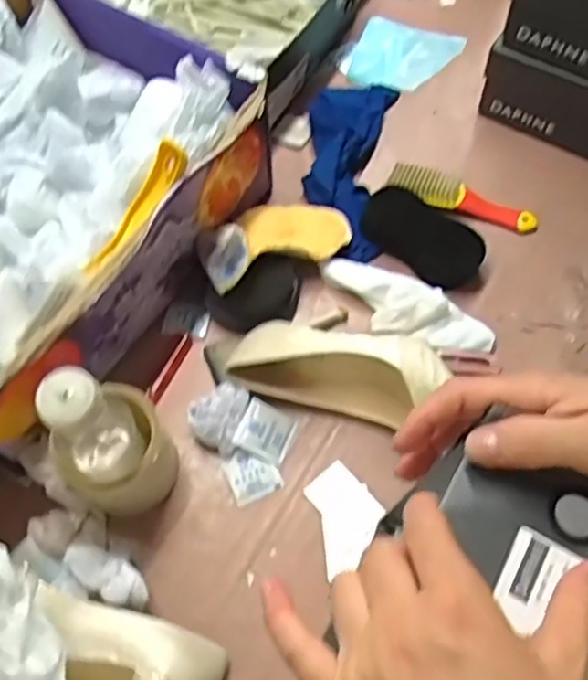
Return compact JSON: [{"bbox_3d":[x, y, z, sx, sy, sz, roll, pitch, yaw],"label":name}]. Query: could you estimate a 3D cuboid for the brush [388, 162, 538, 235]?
[{"bbox_3d":[0.176,-0.150,0.730,0.158,0.030,0.030,21,65,12],"label":"brush"}]

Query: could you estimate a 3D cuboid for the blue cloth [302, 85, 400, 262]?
[{"bbox_3d":[0.056,-0.199,0.753,0.098,0.023,0.241,7,63,5],"label":"blue cloth"}]

